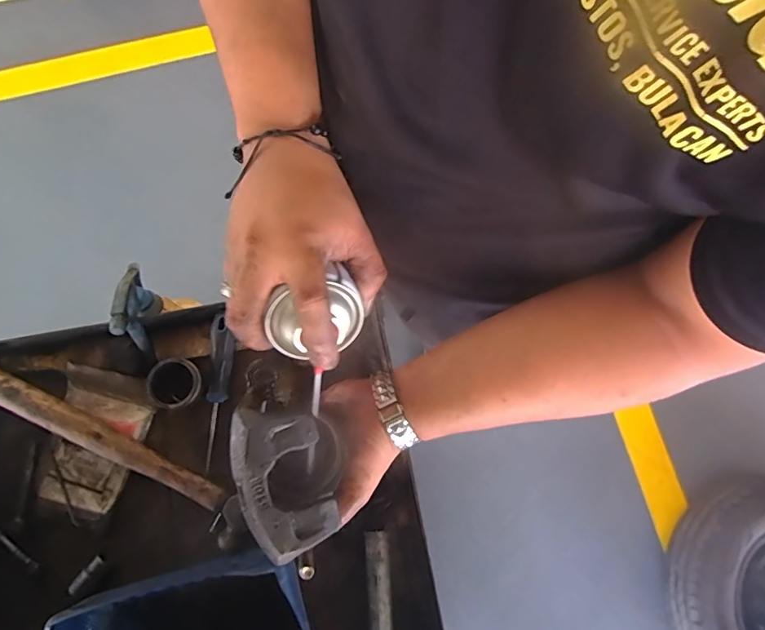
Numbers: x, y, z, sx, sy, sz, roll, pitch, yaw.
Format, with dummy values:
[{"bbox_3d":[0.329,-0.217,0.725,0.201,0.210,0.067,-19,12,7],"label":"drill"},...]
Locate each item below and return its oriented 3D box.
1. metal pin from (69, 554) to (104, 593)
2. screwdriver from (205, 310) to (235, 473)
[{"bbox_3d":[-0.293,0.256,0.465,0.008,0.009,0.038,40,80,6],"label":"metal pin"},{"bbox_3d":[-0.173,0.078,0.499,0.022,0.027,0.157,3,78,-1],"label":"screwdriver"}]

